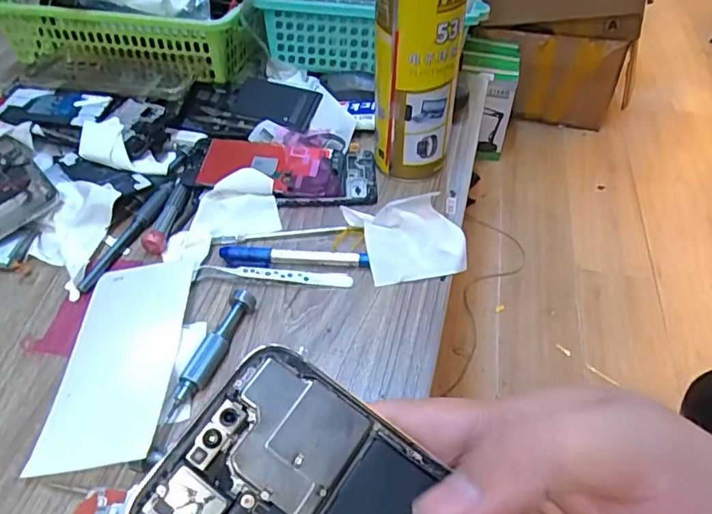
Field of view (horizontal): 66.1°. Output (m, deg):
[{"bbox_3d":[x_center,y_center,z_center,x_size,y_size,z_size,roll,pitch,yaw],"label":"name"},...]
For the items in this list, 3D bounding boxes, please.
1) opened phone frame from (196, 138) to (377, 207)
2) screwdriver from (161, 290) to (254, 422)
[{"bbox_3d":[-0.059,-0.077,0.474,0.151,0.012,0.072,5,48,4],"label":"opened phone frame"},{"bbox_3d":[-0.093,0.060,0.351,0.017,0.012,0.092,16,50,14],"label":"screwdriver"}]

